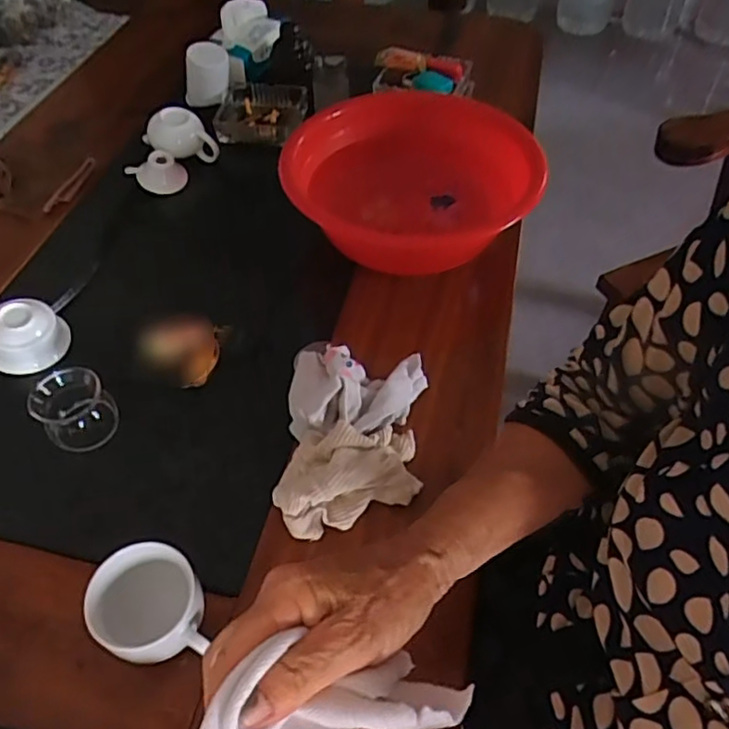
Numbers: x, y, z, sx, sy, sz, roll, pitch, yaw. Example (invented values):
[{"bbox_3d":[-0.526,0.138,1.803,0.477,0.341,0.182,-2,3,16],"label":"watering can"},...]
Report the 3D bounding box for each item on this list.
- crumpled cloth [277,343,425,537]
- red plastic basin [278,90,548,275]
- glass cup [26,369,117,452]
[{"bbox_3d":[-0.010,0.061,0.570,0.129,0.056,0.196,3,53,2],"label":"crumpled cloth"},{"bbox_3d":[0.058,-0.230,0.775,0.296,0.097,0.286,0,53,0],"label":"red plastic basin"},{"bbox_3d":[-0.272,0.043,0.580,0.064,0.054,0.062,0,53,0],"label":"glass cup"}]

